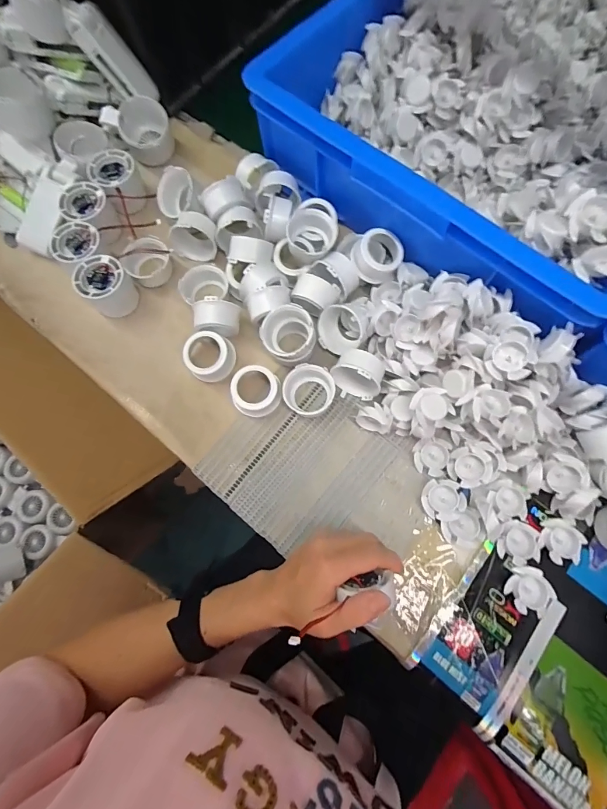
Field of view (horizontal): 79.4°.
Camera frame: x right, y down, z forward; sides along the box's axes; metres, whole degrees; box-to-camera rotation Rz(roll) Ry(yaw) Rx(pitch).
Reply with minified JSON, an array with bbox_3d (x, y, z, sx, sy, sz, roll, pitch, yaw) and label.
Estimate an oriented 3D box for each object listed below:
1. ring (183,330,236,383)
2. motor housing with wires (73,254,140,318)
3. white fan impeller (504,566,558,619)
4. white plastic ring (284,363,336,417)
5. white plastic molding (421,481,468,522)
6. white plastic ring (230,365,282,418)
[{"bbox_3d":[-0.102,-0.051,0.402,0.052,0.042,0.048,0,75,2],"label":"ring"},{"bbox_3d":[-0.223,-0.134,0.412,0.048,0.042,0.050,17,75,6],"label":"motor housing with wires"},{"bbox_3d":[0.212,0.175,0.342,0.037,0.012,0.041,-31,77,-6],"label":"white fan impeller"},{"bbox_3d":[0.006,-0.013,0.387,0.052,0.036,0.049,0,75,2],"label":"white plastic ring"},{"bbox_3d":[0.137,0.094,0.359,0.038,0.016,0.038,5,76,3],"label":"white plastic molding"},{"bbox_3d":[-0.050,-0.013,0.388,0.050,0.037,0.046,0,75,2],"label":"white plastic ring"}]

